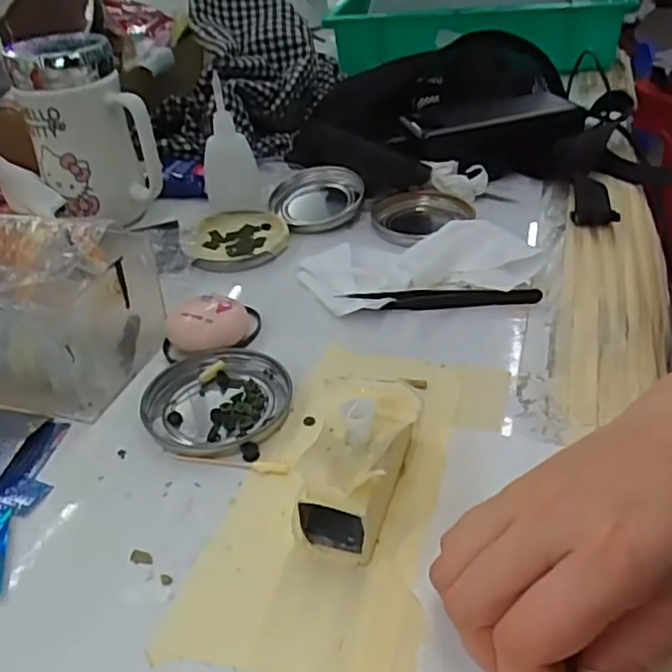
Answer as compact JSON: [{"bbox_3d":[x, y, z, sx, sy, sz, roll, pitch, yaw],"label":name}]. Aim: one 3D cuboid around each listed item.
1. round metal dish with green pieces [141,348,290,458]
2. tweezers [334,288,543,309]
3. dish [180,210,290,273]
[{"bbox_3d":[-0.065,0.034,0.366,0.077,0.008,0.077,-3,36,2],"label":"round metal dish with green pieces"},{"bbox_3d":[0.068,-0.024,0.431,0.124,0.008,0.016,1,37,7],"label":"tweezers"},{"bbox_3d":[-0.078,-0.075,0.517,0.078,0.011,0.082,-3,36,2],"label":"dish"}]

